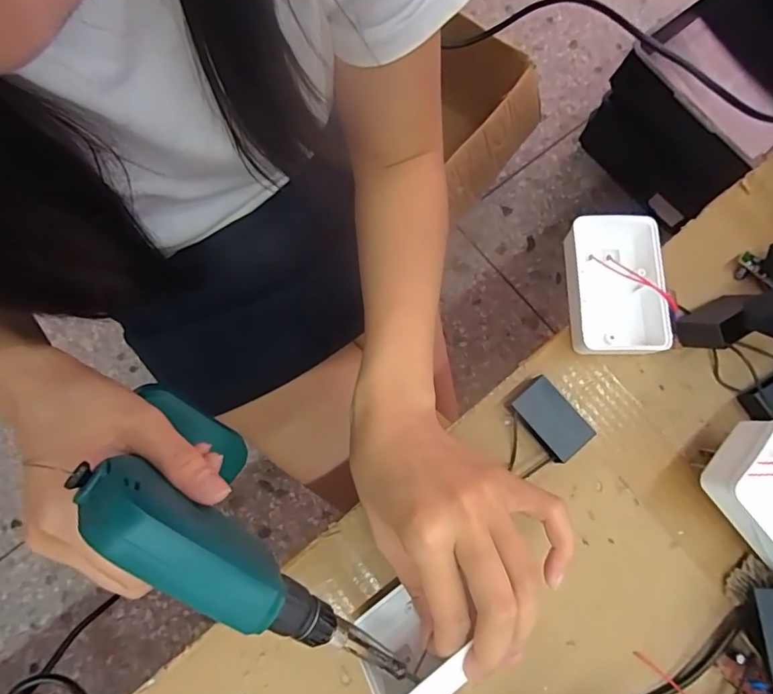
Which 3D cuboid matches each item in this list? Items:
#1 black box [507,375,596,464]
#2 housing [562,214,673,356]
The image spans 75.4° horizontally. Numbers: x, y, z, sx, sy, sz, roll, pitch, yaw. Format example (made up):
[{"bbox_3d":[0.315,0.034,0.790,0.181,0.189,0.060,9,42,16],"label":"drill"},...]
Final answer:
[{"bbox_3d":[0.102,0.046,0.316,0.030,0.020,0.047,-39,79,-9],"label":"black box"},{"bbox_3d":[0.149,-0.039,0.331,0.059,0.029,0.089,-3,76,-1],"label":"housing"}]

